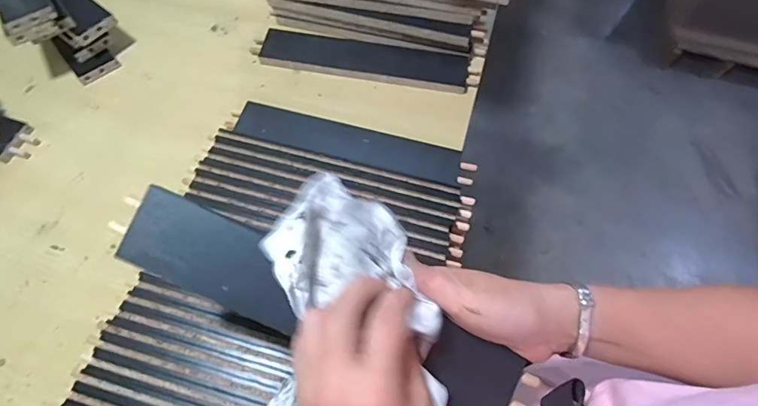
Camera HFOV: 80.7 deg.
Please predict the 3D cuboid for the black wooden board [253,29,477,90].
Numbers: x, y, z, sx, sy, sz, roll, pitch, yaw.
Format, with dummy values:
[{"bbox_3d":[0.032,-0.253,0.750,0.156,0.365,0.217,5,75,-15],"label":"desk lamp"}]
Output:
[{"bbox_3d":[-0.016,-0.202,0.624,0.306,0.023,0.060,8,63,6],"label":"black wooden board"}]

